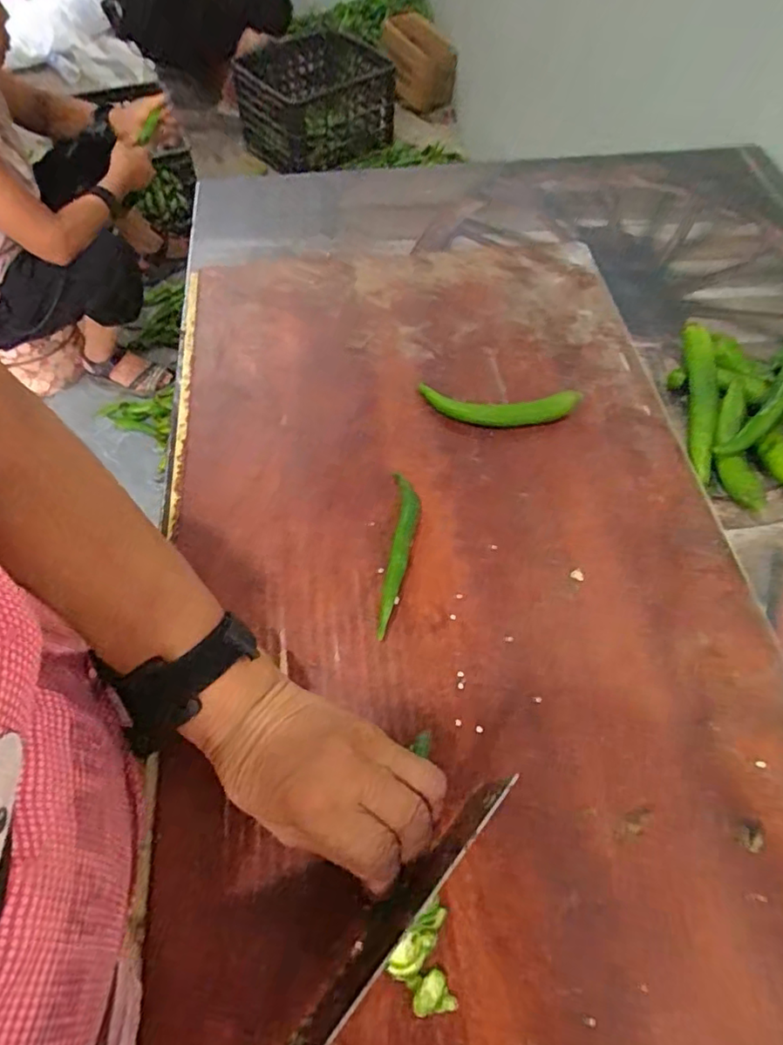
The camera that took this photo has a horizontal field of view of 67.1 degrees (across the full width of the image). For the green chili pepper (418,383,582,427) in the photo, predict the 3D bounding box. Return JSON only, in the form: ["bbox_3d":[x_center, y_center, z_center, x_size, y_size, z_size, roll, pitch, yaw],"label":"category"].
[{"bbox_3d":[0.090,-0.097,0.490,0.131,0.021,0.029,6,57,1],"label":"green chili pepper"}]

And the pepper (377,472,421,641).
[{"bbox_3d":[0.006,0.020,0.422,0.020,0.007,0.129,8,57,2],"label":"pepper"}]

